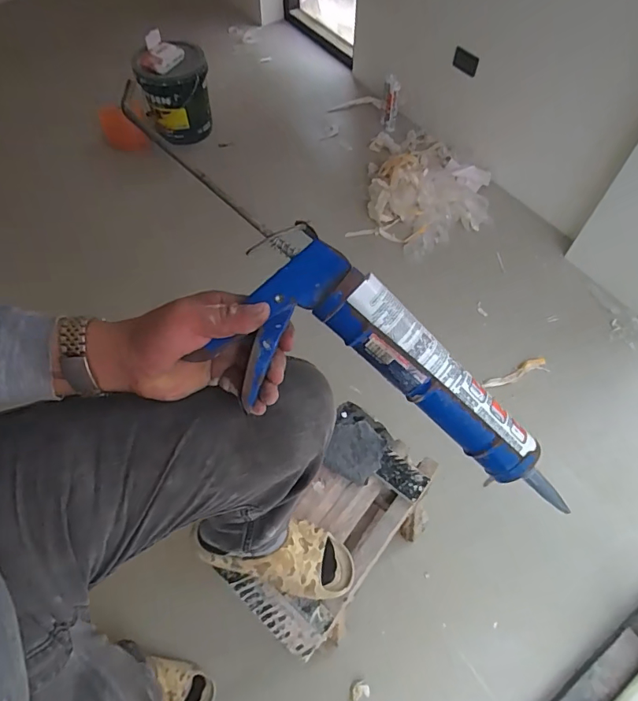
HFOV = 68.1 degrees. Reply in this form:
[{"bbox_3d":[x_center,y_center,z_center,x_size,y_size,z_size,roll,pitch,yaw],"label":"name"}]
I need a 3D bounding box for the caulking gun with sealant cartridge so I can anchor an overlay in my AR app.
[{"bbox_3d":[0.015,0.001,0.380,0.466,0.049,0.119,38,64,-6],"label":"caulking gun with sealant cartridge"}]

